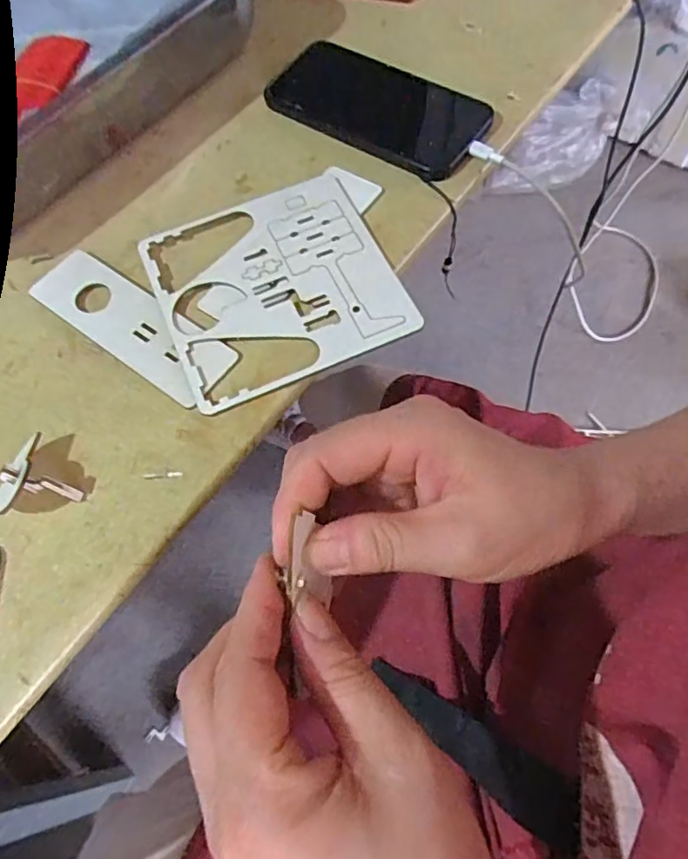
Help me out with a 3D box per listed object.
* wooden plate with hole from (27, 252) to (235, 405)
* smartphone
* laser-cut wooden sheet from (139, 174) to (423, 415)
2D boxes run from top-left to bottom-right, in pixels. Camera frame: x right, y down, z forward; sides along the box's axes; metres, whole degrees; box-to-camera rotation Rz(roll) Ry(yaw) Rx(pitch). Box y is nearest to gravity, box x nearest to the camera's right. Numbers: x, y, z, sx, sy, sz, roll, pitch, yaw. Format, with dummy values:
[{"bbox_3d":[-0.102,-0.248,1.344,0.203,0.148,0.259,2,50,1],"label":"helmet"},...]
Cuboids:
[{"bbox_3d":[-0.133,-0.067,0.368,0.143,0.005,0.046,33,71,17],"label":"wooden plate with hole"},{"bbox_3d":[0.022,-0.238,0.433,0.162,0.011,0.081,30,70,16],"label":"smartphone"},{"bbox_3d":[-0.044,-0.094,0.374,0.140,0.005,0.147,-23,65,-7],"label":"laser-cut wooden sheet"}]

